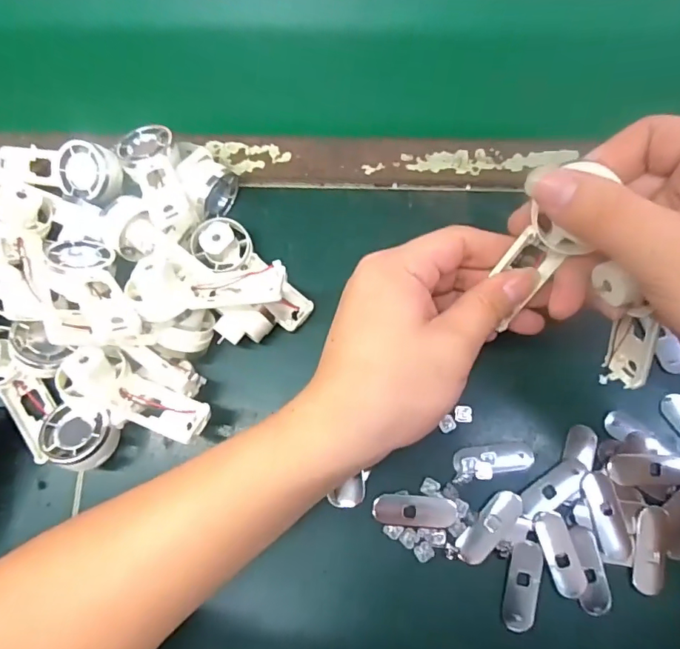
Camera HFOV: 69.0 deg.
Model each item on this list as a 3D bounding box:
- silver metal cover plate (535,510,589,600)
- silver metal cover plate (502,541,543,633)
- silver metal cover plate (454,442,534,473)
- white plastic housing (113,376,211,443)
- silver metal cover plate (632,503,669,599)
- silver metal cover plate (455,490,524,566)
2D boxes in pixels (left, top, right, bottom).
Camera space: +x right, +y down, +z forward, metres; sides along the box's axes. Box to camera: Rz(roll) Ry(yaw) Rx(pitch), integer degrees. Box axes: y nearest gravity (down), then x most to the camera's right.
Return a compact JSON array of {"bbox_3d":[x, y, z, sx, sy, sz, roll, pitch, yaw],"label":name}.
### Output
[{"bbox_3d":[0.134,0.139,0.298,0.019,0.004,0.049,-18,76,-4],"label":"silver metal cover plate"},{"bbox_3d":[0.109,0.156,0.294,0.019,0.004,0.049,13,75,4],"label":"silver metal cover plate"},{"bbox_3d":[0.098,0.085,0.313,0.051,0.004,0.018,-6,75,-1],"label":"silver metal cover plate"},{"bbox_3d":[-0.104,0.051,0.288,0.060,0.014,0.029,13,76,22],"label":"white plastic housing"},{"bbox_3d":[0.189,0.136,0.298,0.020,0.004,0.050,10,75,3],"label":"silver metal cover plate"},{"bbox_3d":[0.092,0.124,0.302,0.019,0.004,0.049,42,79,10],"label":"silver metal cover plate"}]

